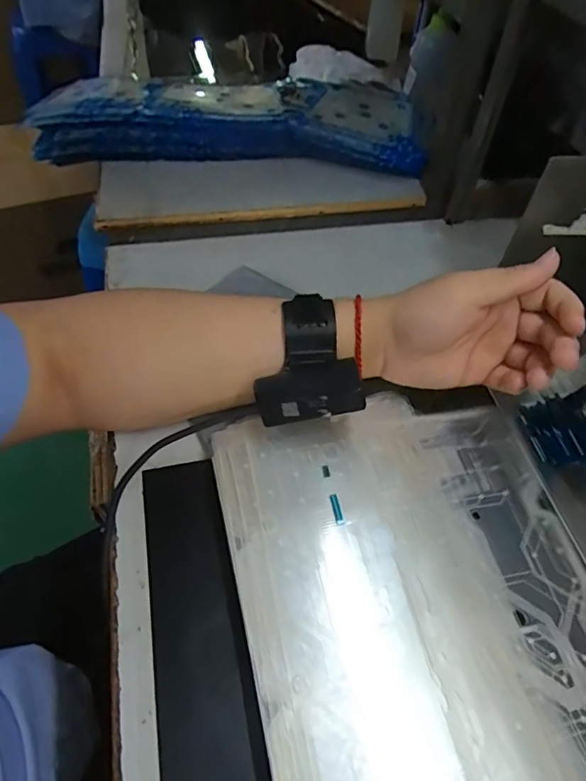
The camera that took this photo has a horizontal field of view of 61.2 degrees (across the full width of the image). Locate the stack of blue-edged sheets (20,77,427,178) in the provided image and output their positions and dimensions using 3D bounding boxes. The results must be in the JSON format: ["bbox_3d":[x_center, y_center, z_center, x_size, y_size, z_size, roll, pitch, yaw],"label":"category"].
[{"bbox_3d":[-0.077,-0.329,0.608,0.452,0.067,0.197,3,52,-4],"label":"stack of blue-edged sheets"}]

